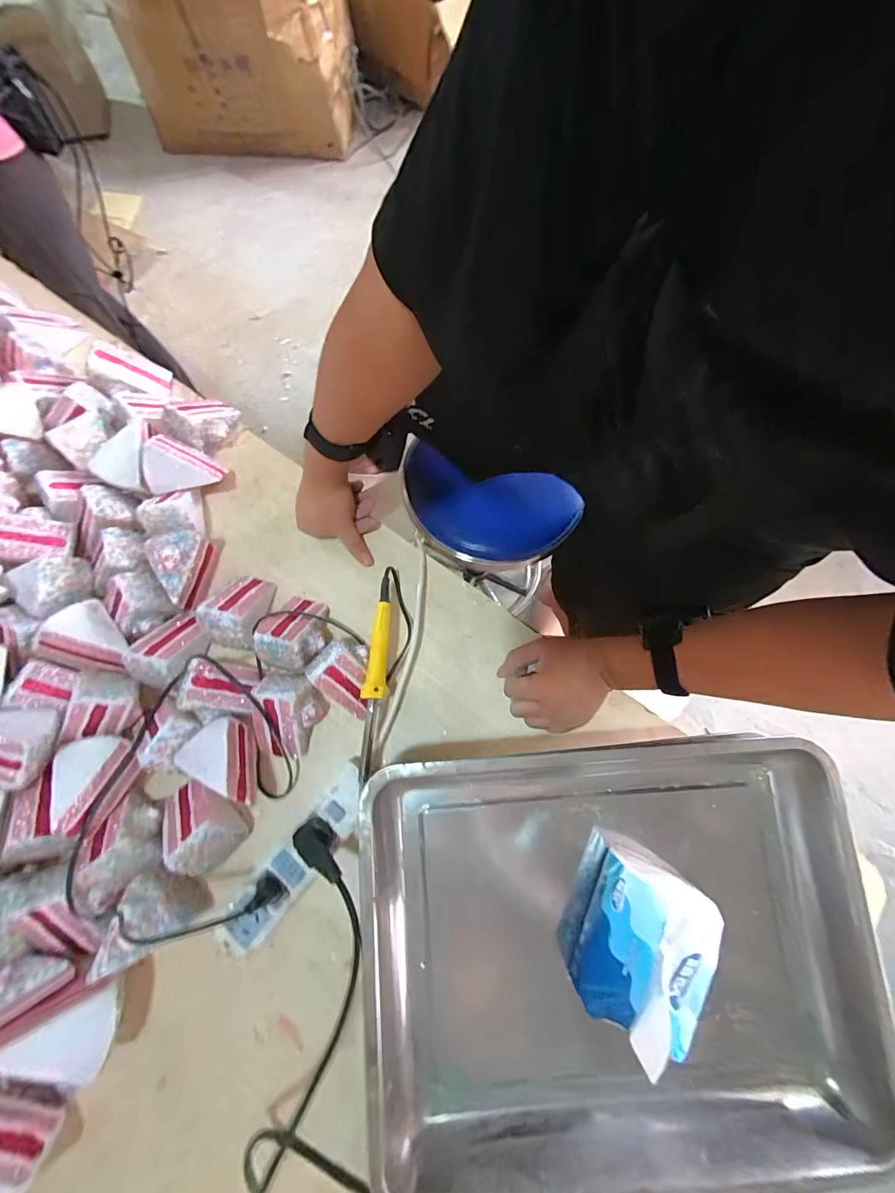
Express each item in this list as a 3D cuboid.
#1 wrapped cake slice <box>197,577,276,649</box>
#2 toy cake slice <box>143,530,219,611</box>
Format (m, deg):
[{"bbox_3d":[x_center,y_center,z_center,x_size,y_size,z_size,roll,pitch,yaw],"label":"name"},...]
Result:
[{"bbox_3d":[-0.248,0.012,0.498,0.064,0.061,0.094,4,74,2],"label":"wrapped cake slice"},{"bbox_3d":[-0.331,-0.035,0.514,0.066,0.056,0.095,4,74,1],"label":"toy cake slice"}]

